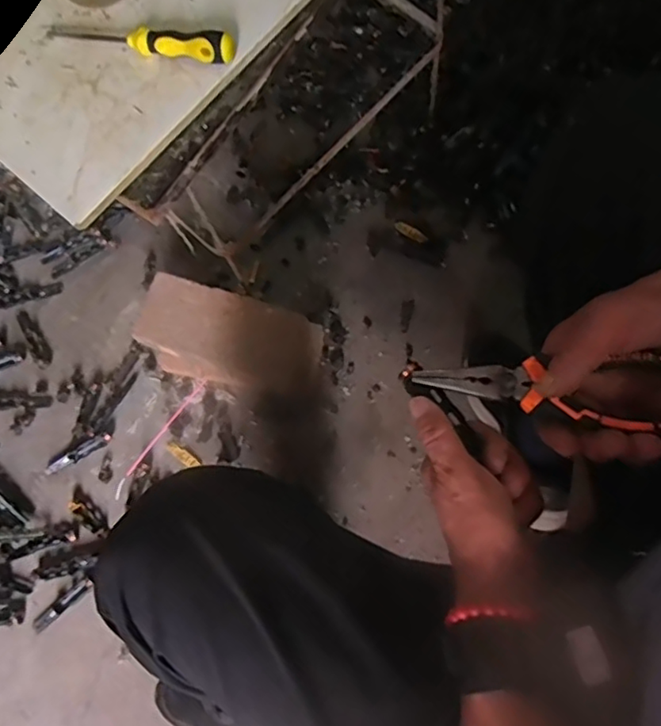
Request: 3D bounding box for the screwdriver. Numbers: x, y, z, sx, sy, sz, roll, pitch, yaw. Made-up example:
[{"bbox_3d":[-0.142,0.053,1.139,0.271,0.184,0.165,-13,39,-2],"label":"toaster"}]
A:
[{"bbox_3d":[-0.146,-0.246,0.442,0.155,0.023,0.023,11,76,10],"label":"screwdriver"}]

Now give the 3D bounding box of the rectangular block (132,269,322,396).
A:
[{"bbox_3d":[-0.136,-0.032,0.818,0.244,0.096,0.116,14,75,9],"label":"rectangular block"}]

